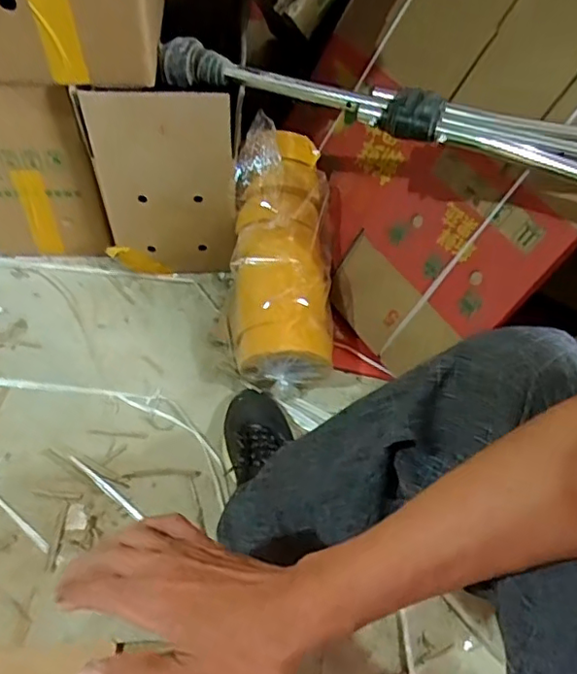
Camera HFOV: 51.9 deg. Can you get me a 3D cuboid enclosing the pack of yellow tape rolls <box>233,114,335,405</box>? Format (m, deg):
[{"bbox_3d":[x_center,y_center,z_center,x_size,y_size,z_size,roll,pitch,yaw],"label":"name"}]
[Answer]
[{"bbox_3d":[-0.007,-0.112,0.839,0.140,0.135,0.374,0,83,-5],"label":"pack of yellow tape rolls"}]

